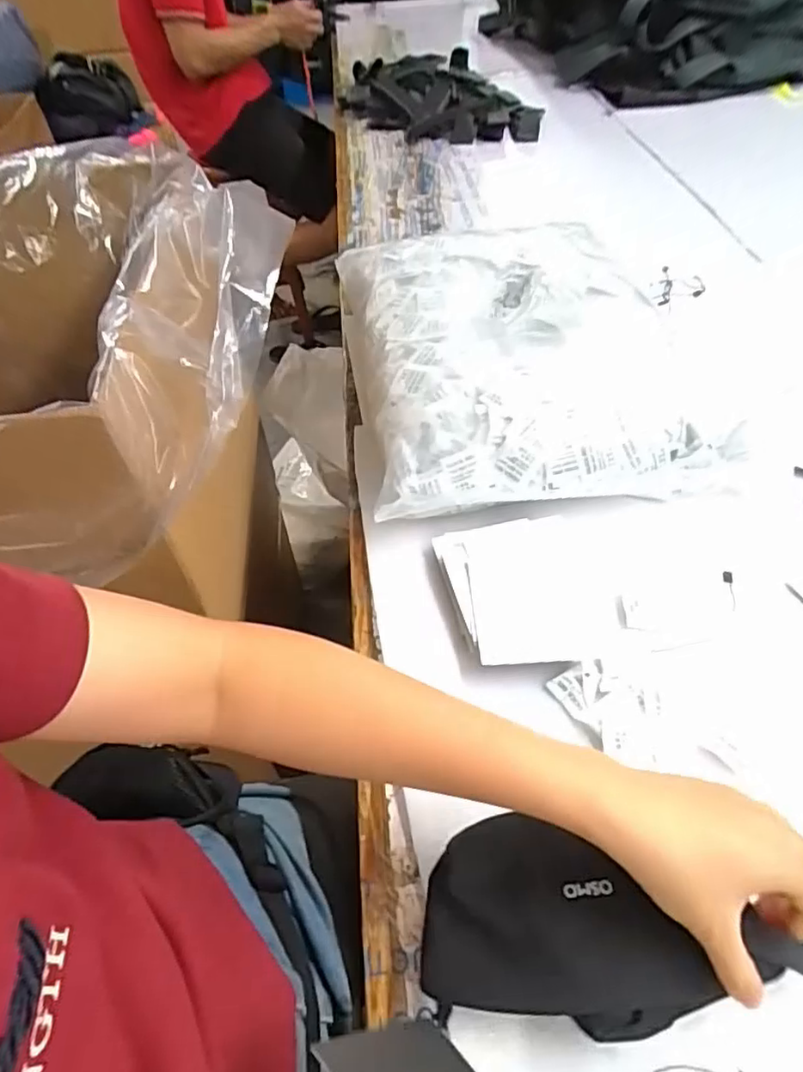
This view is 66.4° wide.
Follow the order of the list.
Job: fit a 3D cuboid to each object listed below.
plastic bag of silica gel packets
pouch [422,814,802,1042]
[{"bbox_3d":[0.116,-0.216,0.670,0.339,0.081,0.439,-7,50,-2],"label":"plastic bag of silica gel packets"},{"bbox_3d":[0.116,0.213,0.337,0.201,0.032,0.095,4,50,2],"label":"pouch"}]

